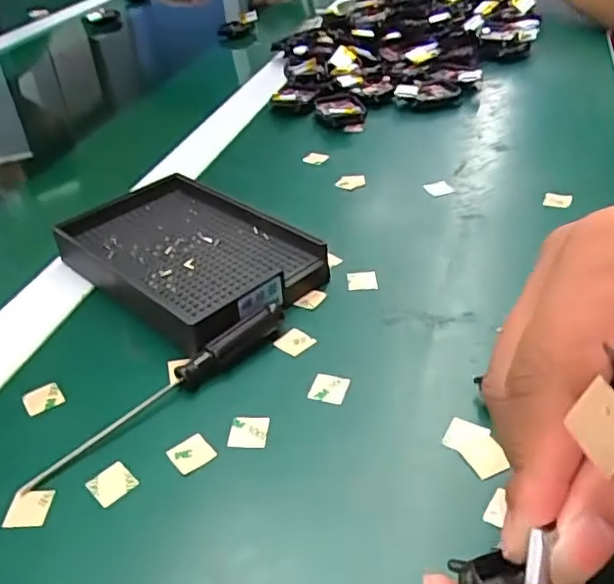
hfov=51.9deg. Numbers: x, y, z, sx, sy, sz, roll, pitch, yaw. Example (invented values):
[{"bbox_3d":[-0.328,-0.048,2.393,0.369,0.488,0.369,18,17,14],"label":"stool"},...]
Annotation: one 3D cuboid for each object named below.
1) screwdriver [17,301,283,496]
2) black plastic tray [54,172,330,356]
[{"bbox_3d":[-0.058,0.040,0.273,0.013,0.015,0.136,26,46,36],"label":"screwdriver"},{"bbox_3d":[-0.068,-0.021,0.349,0.144,0.025,0.092,27,46,37],"label":"black plastic tray"}]

